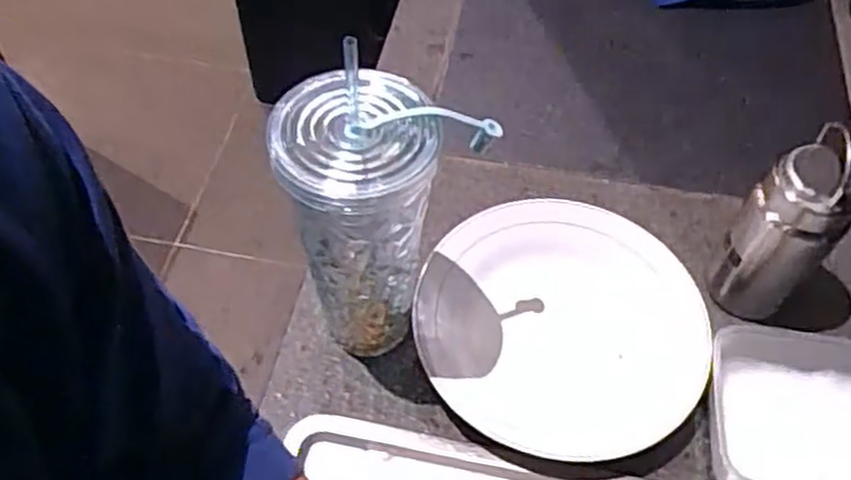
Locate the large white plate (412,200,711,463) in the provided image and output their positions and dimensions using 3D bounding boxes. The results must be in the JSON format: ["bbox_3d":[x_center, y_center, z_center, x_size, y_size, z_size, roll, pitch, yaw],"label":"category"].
[{"bbox_3d":[0.109,0.068,0.610,0.218,0.039,0.222,1,54,-1],"label":"large white plate"}]

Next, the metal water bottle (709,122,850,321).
[{"bbox_3d":[0.280,-0.004,0.597,0.069,0.173,0.065,32,59,19],"label":"metal water bottle"}]

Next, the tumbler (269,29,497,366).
[{"bbox_3d":[-0.031,0.001,0.538,0.101,0.245,0.108,0,53,1],"label":"tumbler"}]

